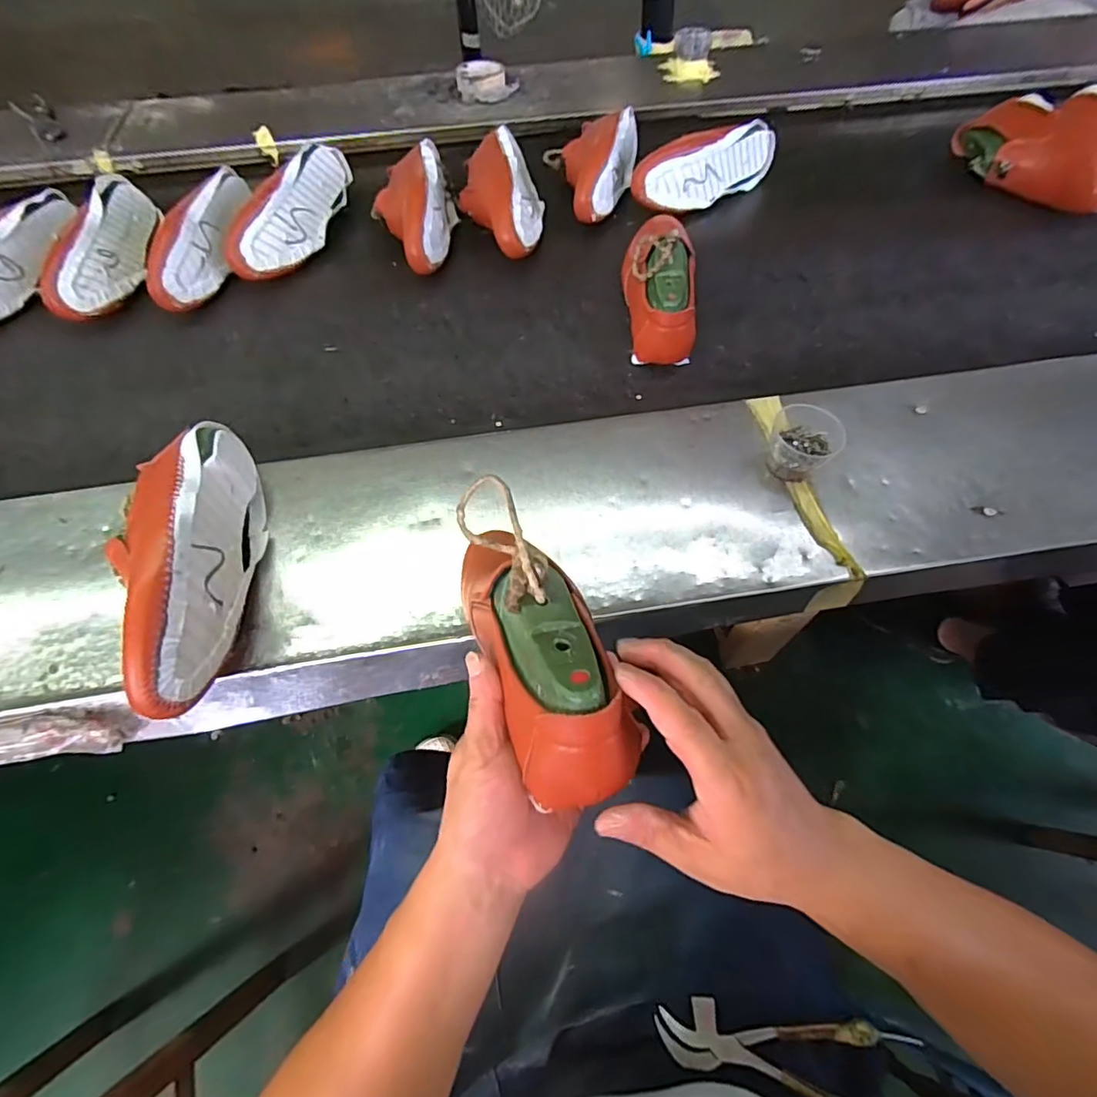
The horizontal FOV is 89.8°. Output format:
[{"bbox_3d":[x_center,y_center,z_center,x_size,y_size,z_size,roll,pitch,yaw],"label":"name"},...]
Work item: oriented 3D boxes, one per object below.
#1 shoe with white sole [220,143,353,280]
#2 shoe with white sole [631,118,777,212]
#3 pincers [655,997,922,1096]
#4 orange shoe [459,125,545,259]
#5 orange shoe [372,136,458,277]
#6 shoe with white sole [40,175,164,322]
[{"bbox_3d":[-0.361,-0.478,0.782,0.073,0.081,0.251,11,62,7],"label":"shoe with white sole"},{"bbox_3d":[0.231,-0.572,0.826,0.255,0.074,0.074,-32,65,-15],"label":"shoe with white sole"},{"bbox_3d":[0.184,0.387,0.422,0.191,0.032,0.056,8,62,6],"label":"pincers"},{"bbox_3d":[-0.068,-0.509,0.794,0.117,0.070,0.249,-5,61,-1],"label":"orange shoe"},{"bbox_3d":[-0.186,-0.474,0.776,0.114,0.078,0.224,-11,62,-5],"label":"orange shoe"},{"bbox_3d":[-0.611,-0.413,0.758,0.075,0.075,0.259,-5,61,-2],"label":"shoe with white sole"}]

